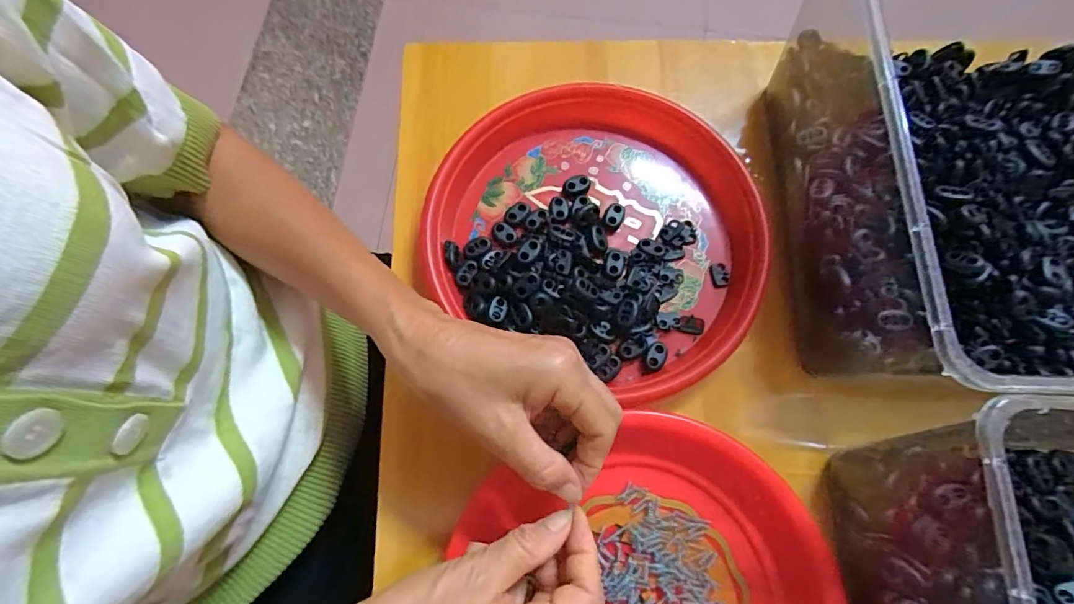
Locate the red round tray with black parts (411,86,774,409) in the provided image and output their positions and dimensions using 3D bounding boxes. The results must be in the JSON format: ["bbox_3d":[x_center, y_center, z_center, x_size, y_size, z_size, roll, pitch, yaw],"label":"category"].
[{"bbox_3d":[0.047,-0.057,0.359,0.234,0.028,0.212,28,75,7],"label":"red round tray with black parts"}]

